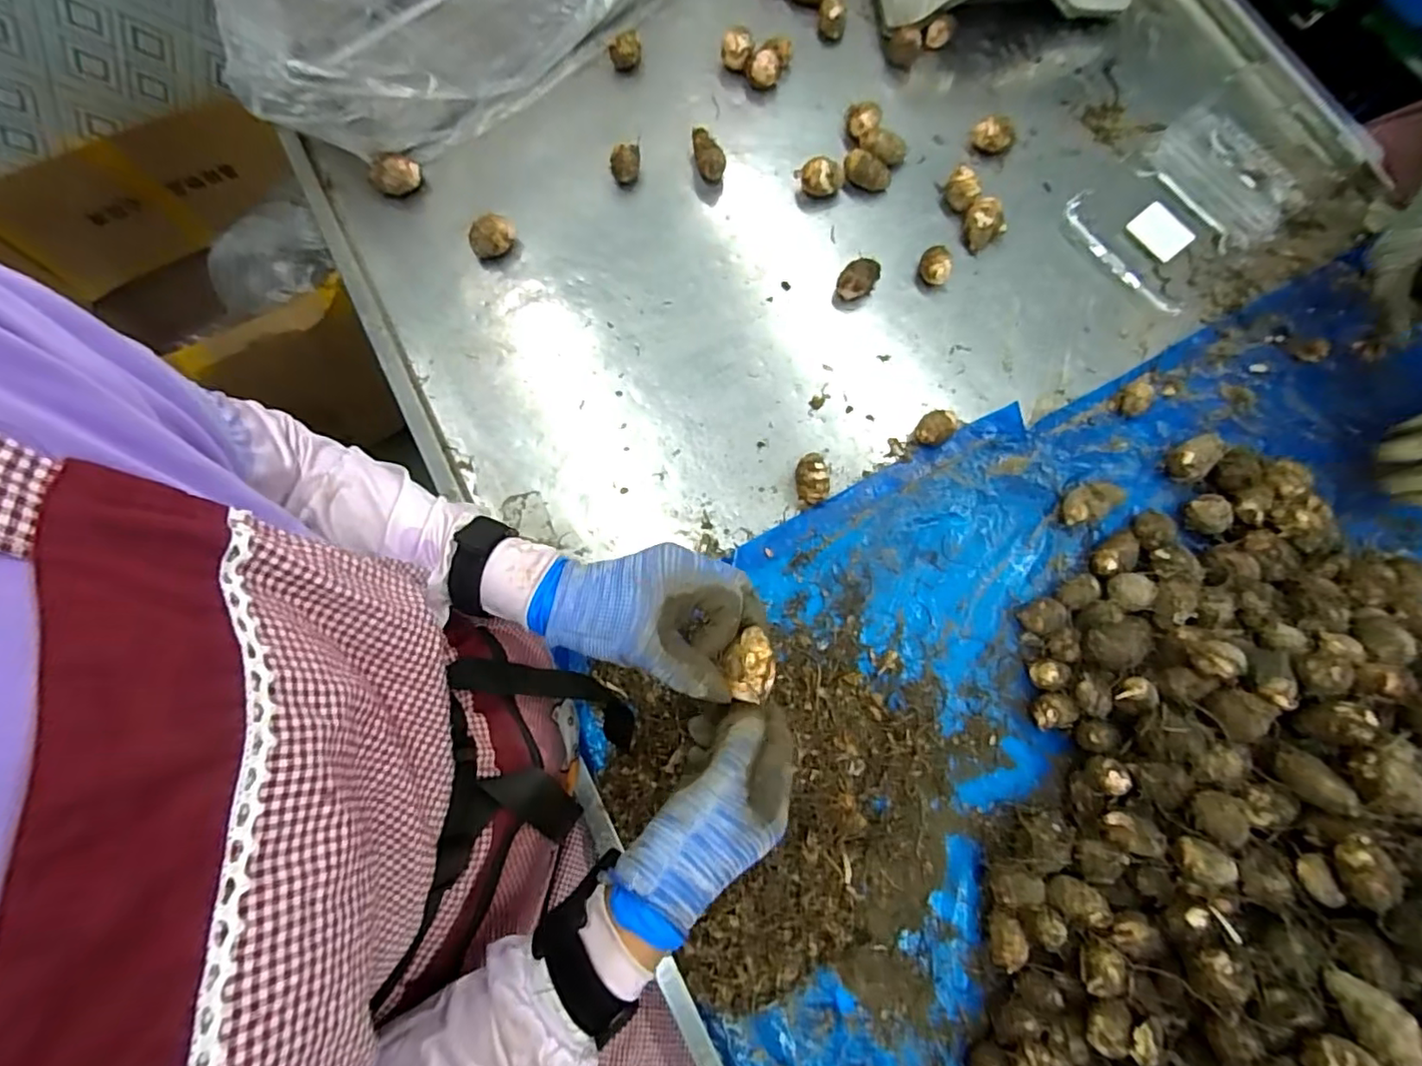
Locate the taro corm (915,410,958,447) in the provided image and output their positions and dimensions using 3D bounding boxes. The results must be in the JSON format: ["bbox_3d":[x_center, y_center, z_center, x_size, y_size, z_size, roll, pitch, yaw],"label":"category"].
[{"bbox_3d":[0.234,-0.108,0.630,0.040,0.030,0.032,-40,81,-7],"label":"taro corm"}]

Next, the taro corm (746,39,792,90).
[{"bbox_3d":[0.070,-0.561,0.715,0.033,0.040,0.063,29,80,6],"label":"taro corm"}]

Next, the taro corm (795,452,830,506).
[{"bbox_3d":[0.103,-0.054,0.618,0.032,0.035,0.048,-10,79,-2],"label":"taro corm"}]

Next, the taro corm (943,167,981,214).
[{"bbox_3d":[0.287,-0.391,0.691,0.036,0.040,0.032,34,81,6],"label":"taro corm"}]

